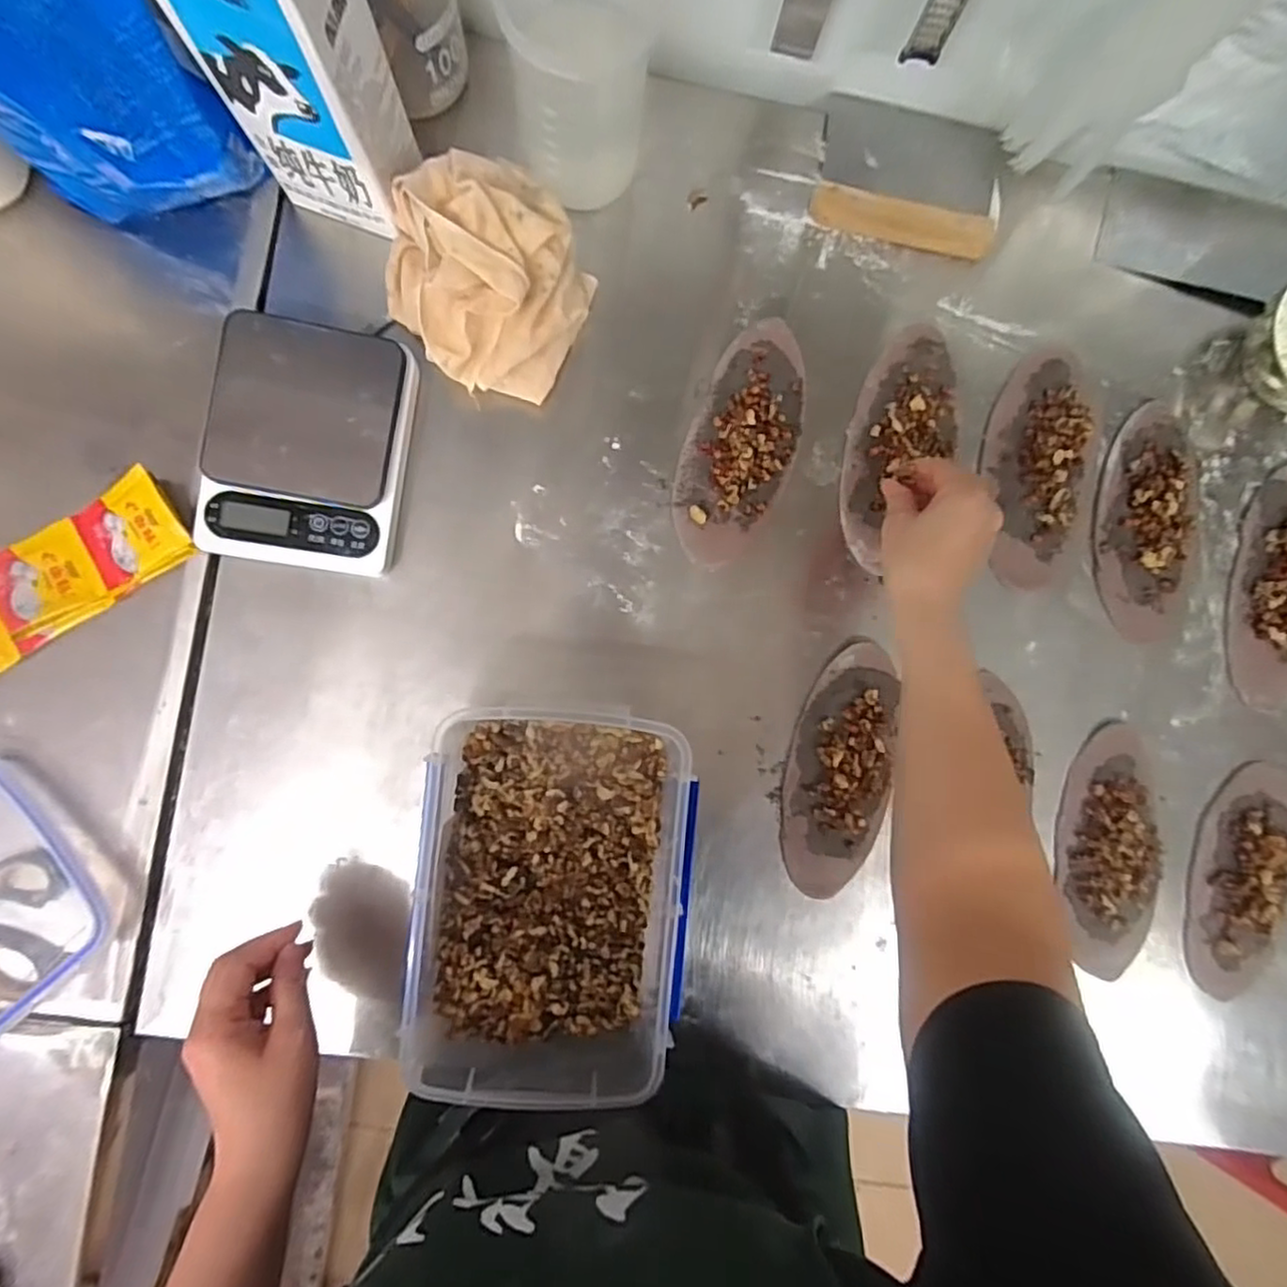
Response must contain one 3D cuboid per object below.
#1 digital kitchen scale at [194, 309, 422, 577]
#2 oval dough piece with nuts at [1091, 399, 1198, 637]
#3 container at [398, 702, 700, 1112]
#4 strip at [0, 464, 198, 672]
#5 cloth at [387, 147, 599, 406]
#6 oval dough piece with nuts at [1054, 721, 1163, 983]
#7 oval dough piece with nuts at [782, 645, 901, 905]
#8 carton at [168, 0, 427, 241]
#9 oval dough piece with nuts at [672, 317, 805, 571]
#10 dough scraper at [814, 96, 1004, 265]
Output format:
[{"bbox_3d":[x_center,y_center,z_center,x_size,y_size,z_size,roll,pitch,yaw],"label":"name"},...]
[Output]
[{"bbox_3d":[-0.246,-0.142,0.481,0.130,0.044,0.169,9,87,-4],"label":"digital kitchen scale"},{"bbox_3d":[0.423,-0.102,0.542,0.088,0.018,0.191,8,87,-4],"label":"oval dough piece with nuts"},{"bbox_3d":[-0.062,0.182,0.470,0.179,0.080,0.255,5,88,-4],"label":"container"},{"bbox_3d":[-0.436,-0.040,0.470,0.216,0.022,0.069,-34,91,-5],"label":"strip"},{"bbox_3d":[-0.109,-0.261,0.474,0.146,0.092,0.149,-23,90,-5],"label":"cloth"},{"bbox_3d":[0.386,0.170,0.531,0.086,0.019,0.198,11,87,-4],"label":"oval dough piece with nuts"},{"bbox_3d":[0.155,0.101,0.519,0.074,0.018,0.199,8,87,-4],"label":"oval dough piece with nuts"},{"bbox_3d":[-0.214,-0.353,0.400,0.104,0.192,0.064,18,87,-4],"label":"carton"},{"bbox_3d":[0.080,-0.160,0.518,0.084,0.019,0.197,24,86,-3],"label":"oval dough piece with nuts"},{"bbox_3d":[0.219,-0.380,0.533,0.152,0.020,0.102,14,87,-4],"label":"dough scraper"}]

